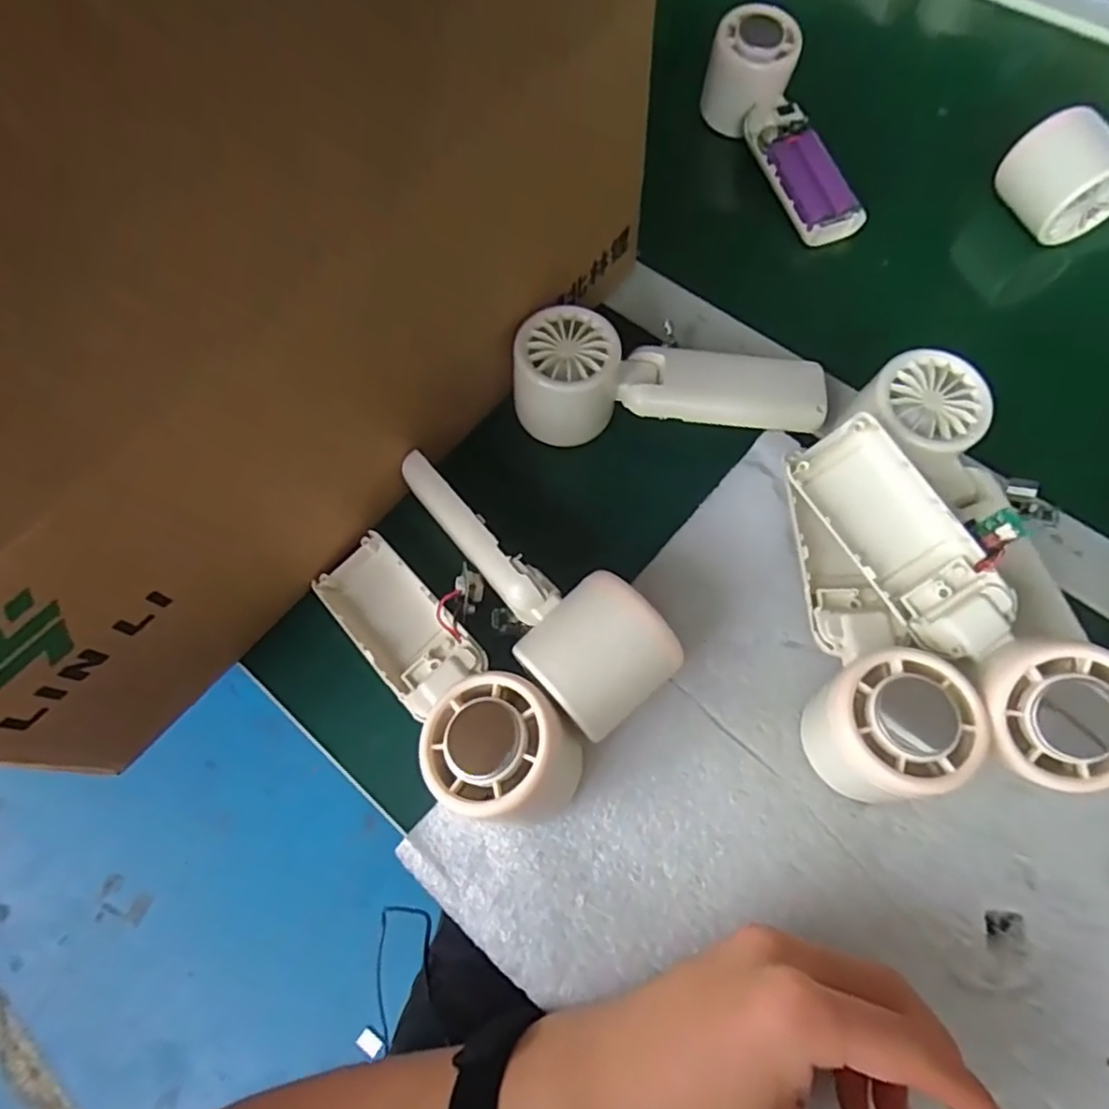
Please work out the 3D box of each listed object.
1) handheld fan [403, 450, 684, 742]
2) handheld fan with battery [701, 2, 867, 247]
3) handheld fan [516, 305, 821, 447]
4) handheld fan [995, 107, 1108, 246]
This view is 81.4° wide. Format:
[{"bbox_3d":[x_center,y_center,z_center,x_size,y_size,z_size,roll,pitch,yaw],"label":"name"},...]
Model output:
[{"bbox_3d":[-0.020,0.012,0.300,0.162,0.054,0.054,40,74,17],"label":"handheld fan"},{"bbox_3d":[0.153,-0.283,0.436,0.054,0.041,0.164,-22,83,-7],"label":"handheld fan with battery"},{"bbox_3d":[0.061,-0.093,0.348,0.161,0.053,0.057,-2,67,2],"label":"handheld fan"},{"bbox_3d":[0.363,-0.256,0.406,0.159,0.046,0.062,-25,69,-8],"label":"handheld fan"}]

